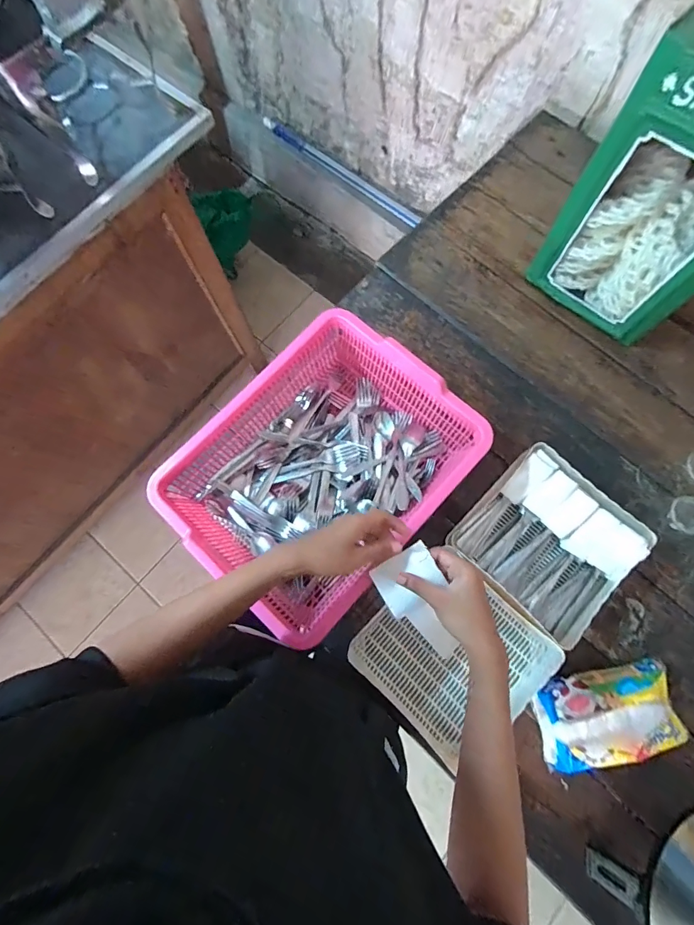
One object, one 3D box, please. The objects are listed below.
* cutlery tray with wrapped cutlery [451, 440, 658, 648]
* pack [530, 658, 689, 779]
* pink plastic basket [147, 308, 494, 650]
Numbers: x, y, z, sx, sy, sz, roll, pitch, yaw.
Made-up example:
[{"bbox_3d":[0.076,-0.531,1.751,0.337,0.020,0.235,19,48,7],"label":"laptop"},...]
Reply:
[{"bbox_3d":[0.299,0.114,0.595,0.204,0.061,0.216,-44,79,-9],"label":"cutlery tray with wrapped cutlery"},{"bbox_3d":[0.354,0.347,0.539,0.178,0.054,0.116,-10,76,-1],"label":"pack"},{"bbox_3d":[-0.032,0.011,0.591,0.305,0.120,0.383,42,81,11],"label":"pink plastic basket"}]

